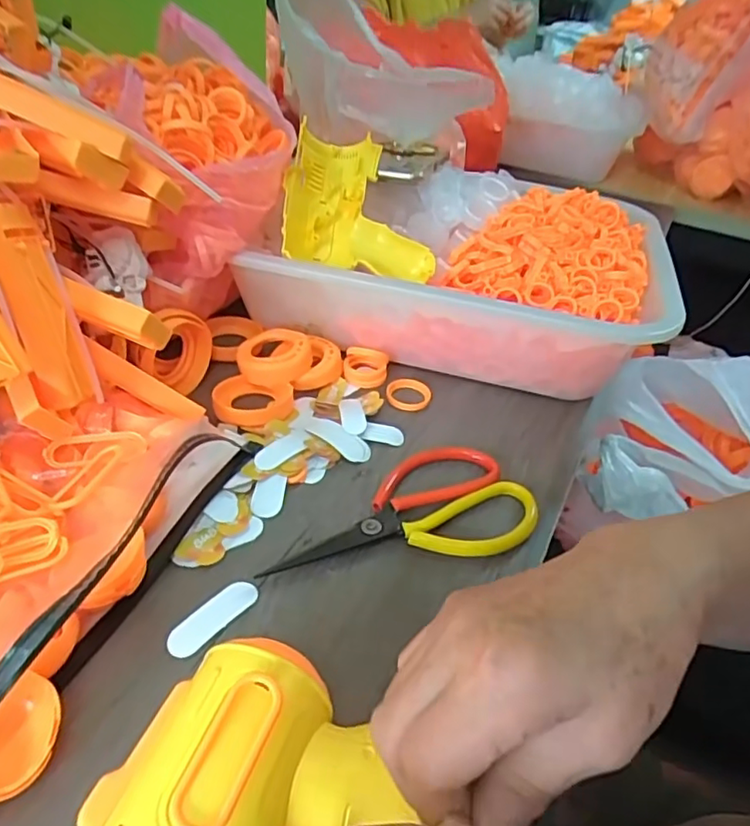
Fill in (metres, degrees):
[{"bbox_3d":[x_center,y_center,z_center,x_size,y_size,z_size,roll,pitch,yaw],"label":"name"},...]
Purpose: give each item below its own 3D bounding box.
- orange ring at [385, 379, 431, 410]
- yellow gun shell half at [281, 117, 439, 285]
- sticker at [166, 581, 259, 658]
[{"bbox_3d":[0.027,-0.016,0.483,0.035,0.006,0.035,4,39,-3],"label":"orange ring"},{"bbox_3d":[-0.012,-0.173,0.504,0.120,0.033,0.121,7,71,-7],"label":"yellow gun shell half"},{"bbox_3d":[-0.084,0.105,0.315,0.016,0.004,0.051,30,44,27],"label":"sticker"}]

